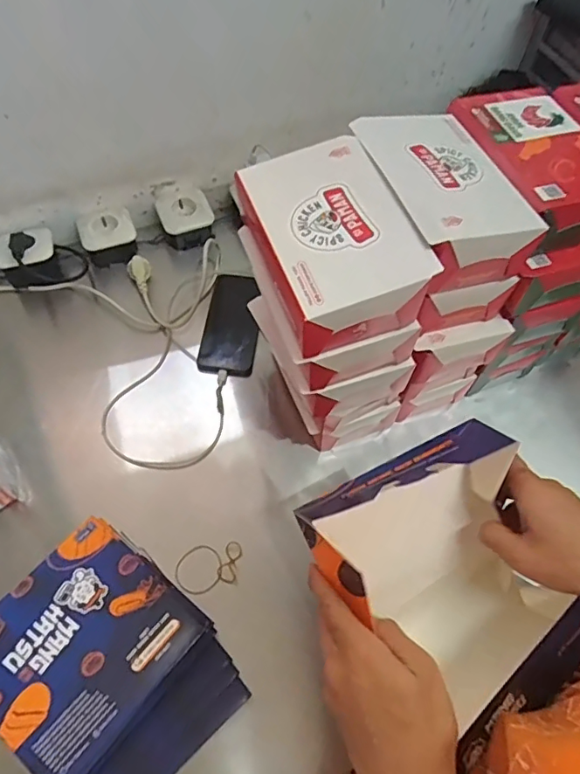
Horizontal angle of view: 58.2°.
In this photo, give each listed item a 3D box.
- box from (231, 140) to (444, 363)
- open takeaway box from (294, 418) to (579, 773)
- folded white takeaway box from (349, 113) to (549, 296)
[{"bbox_3d":[0.035,-0.123,0.465,0.122,0.081,0.181,-18,62,-13],"label":"box"},{"bbox_3d":[0.123,0.155,0.412,0.165,0.129,0.196,-22,63,-15],"label":"open takeaway box"},{"bbox_3d":[0.143,-0.183,0.497,0.125,0.066,0.179,-16,62,-12],"label":"folded white takeaway box"}]

